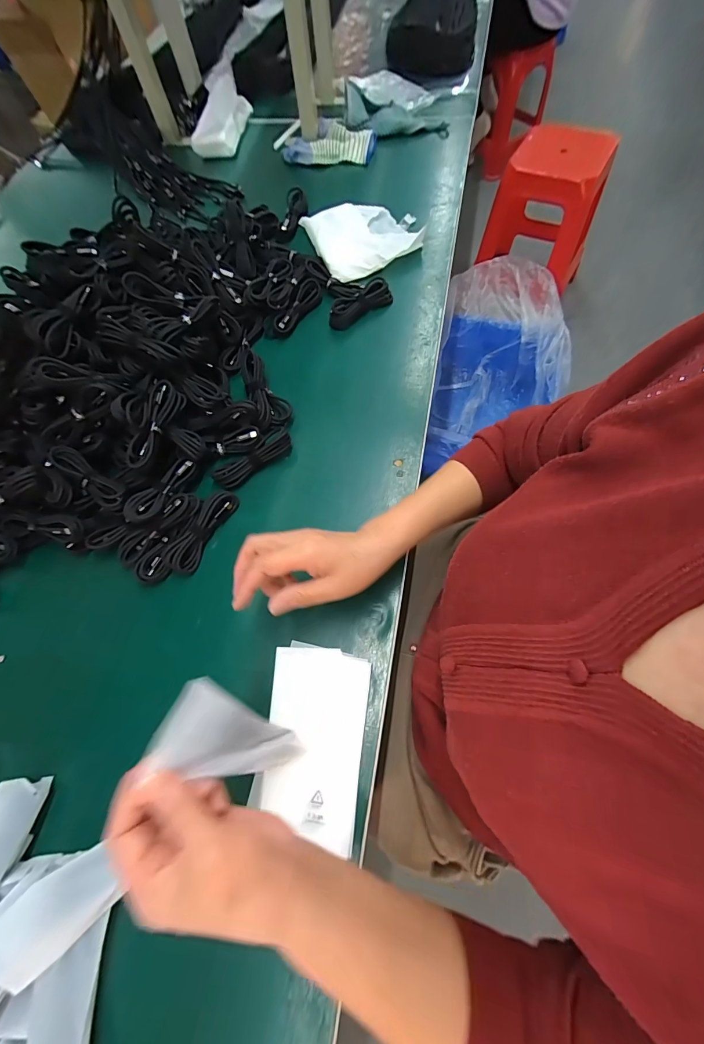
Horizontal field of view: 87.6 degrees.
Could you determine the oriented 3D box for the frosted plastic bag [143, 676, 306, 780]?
[{"bbox_3d":[-0.085,0.163,0.285,0.022,0.137,0.050,5,60,40],"label":"frosted plastic bag"}]

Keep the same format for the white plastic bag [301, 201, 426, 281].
[{"bbox_3d":[0.027,-0.513,0.647,0.200,0.041,0.183,-24,67,-5],"label":"white plastic bag"}]

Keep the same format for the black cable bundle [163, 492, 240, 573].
[{"bbox_3d":[-0.181,0.009,0.444,0.030,0.024,0.110,23,71,14],"label":"black cable bundle"}]

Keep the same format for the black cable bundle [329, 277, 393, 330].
[{"bbox_3d":[0.014,-0.346,0.579,0.118,0.035,0.040,-37,69,-10],"label":"black cable bundle"}]

